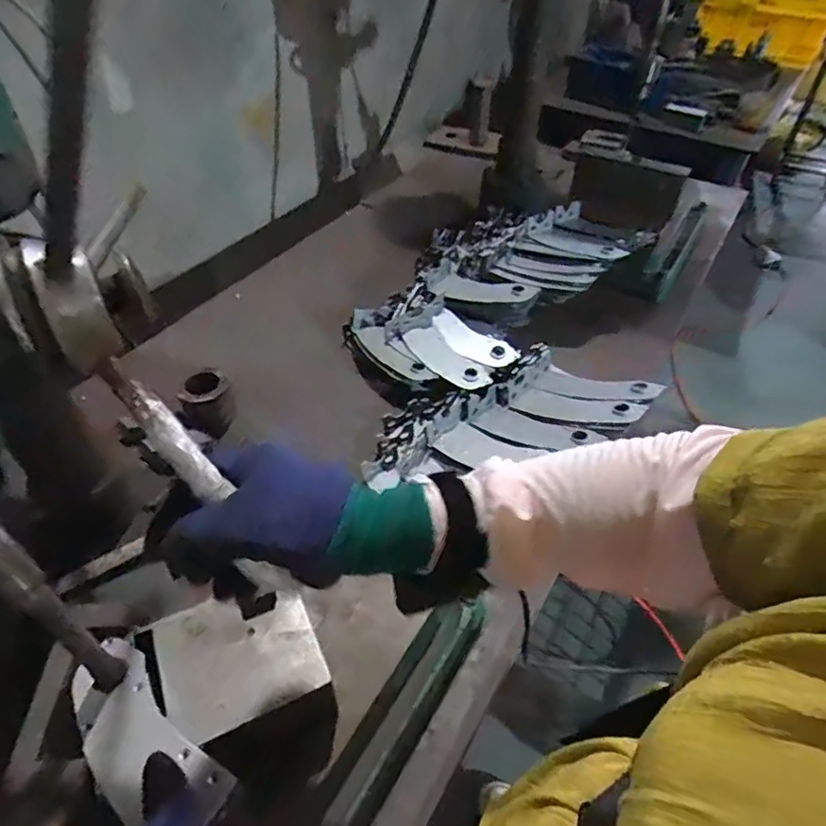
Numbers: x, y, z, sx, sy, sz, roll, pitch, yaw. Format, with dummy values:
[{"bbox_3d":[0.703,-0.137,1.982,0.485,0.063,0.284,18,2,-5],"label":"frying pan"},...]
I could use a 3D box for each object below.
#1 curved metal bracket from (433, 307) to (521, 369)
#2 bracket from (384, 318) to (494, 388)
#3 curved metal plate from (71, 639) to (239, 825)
[{"bbox_3d":[0.101,-0.123,0.936,0.155,0.018,0.071,33,54,26],"label":"curved metal bracket"},{"bbox_3d":[0.041,-0.097,0.914,0.199,0.025,0.069,35,55,27],"label":"bracket"},{"bbox_3d":[-0.212,0.250,0.436,0.163,0.006,0.069,31,53,27],"label":"curved metal plate"}]

